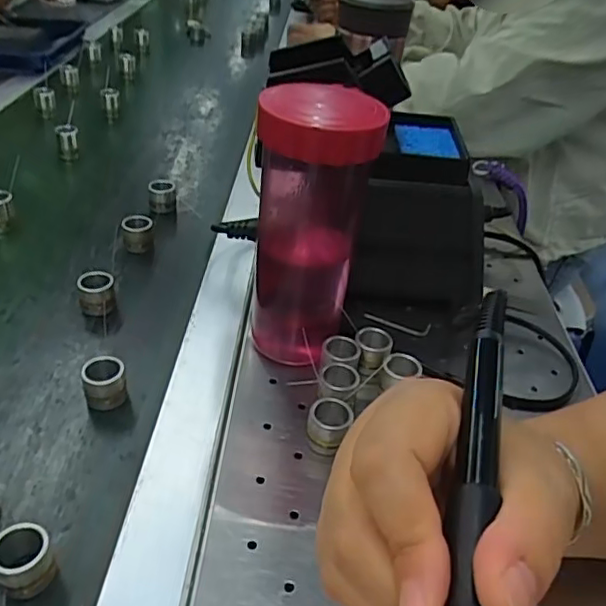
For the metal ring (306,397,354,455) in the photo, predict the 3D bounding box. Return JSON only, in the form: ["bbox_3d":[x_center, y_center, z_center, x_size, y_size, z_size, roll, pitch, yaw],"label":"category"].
[{"bbox_3d":[0.015,0.071,0.358,0.023,0.023,0.028,16,37,14],"label":"metal ring"}]

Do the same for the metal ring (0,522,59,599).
[{"bbox_3d":[-0.126,0.117,0.278,0.024,0.024,0.024,4,36,-3],"label":"metal ring"}]

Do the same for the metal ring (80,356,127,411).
[{"bbox_3d":[-0.120,0.049,0.373,0.023,0.026,0.021,4,36,-3],"label":"metal ring"}]

